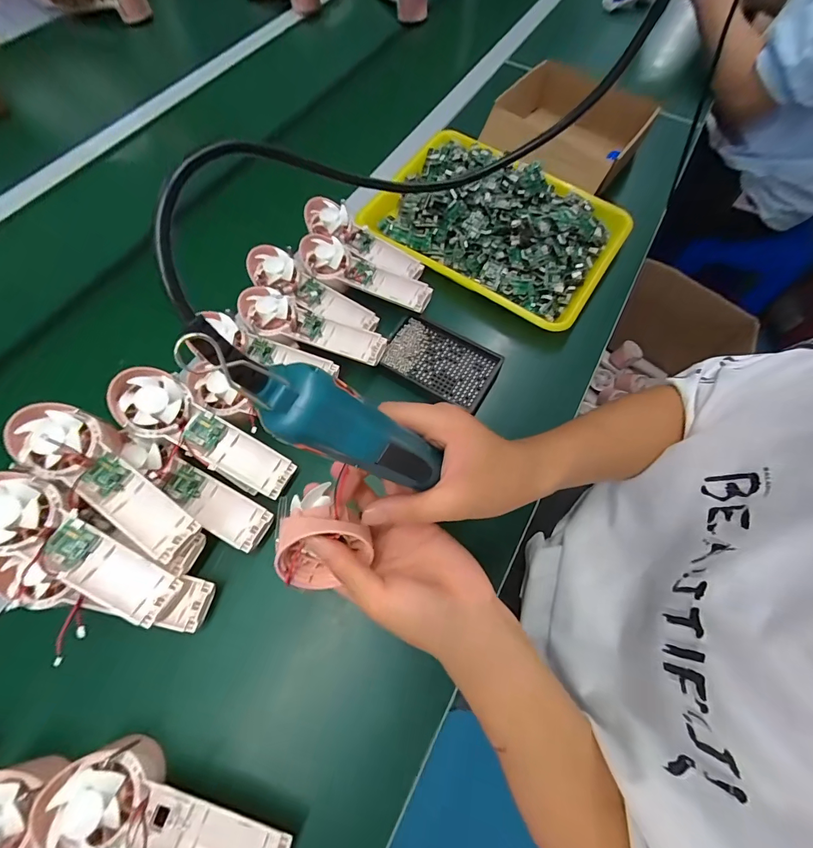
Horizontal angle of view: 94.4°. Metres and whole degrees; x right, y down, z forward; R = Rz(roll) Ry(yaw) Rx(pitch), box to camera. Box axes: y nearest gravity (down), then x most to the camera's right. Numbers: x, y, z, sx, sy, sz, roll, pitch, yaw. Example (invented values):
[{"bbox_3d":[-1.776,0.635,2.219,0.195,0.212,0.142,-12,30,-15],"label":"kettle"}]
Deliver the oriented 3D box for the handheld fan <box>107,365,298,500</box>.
[{"bbox_3d":[-0.199,0.012,0.379,0.178,0.040,0.060,37,68,-18],"label":"handheld fan"}]

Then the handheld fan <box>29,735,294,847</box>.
[{"bbox_3d":[-0.174,0.294,0.278,0.176,0.035,0.059,14,67,4],"label":"handheld fan"}]

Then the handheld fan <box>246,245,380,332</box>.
[{"bbox_3d":[-0.117,-0.168,0.478,0.178,0.044,0.056,26,69,9],"label":"handheld fan"}]

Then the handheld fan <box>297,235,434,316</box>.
[{"bbox_3d":[-0.053,-0.196,0.486,0.178,0.025,0.054,22,68,8],"label":"handheld fan"}]

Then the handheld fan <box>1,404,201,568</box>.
[{"bbox_3d":[-0.262,0.051,0.335,0.173,0.026,0.061,42,71,-3],"label":"handheld fan"}]

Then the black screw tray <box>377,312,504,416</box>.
[{"bbox_3d":[0.041,-0.076,0.458,0.133,0.014,0.087,28,69,10],"label":"black screw tray"}]

